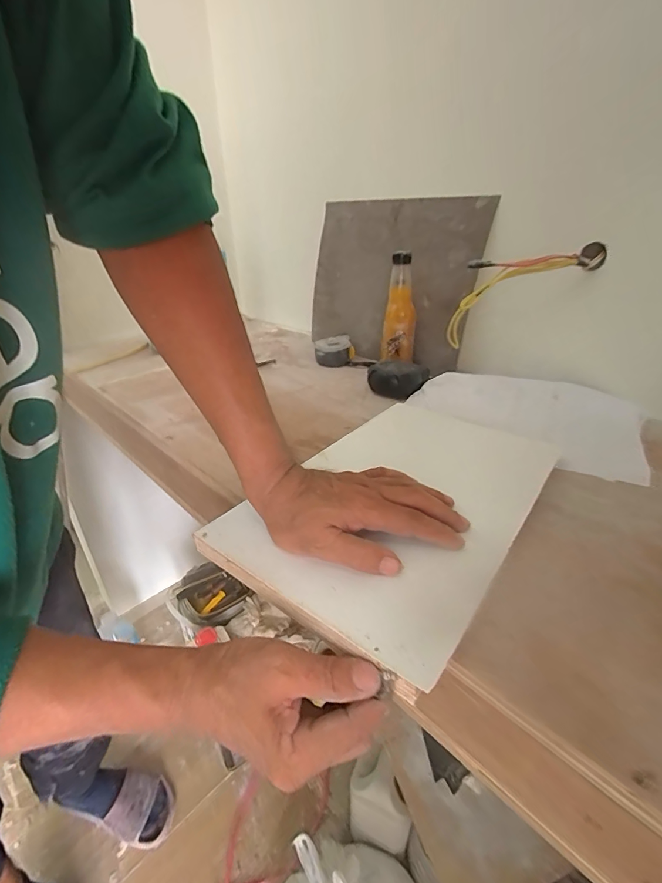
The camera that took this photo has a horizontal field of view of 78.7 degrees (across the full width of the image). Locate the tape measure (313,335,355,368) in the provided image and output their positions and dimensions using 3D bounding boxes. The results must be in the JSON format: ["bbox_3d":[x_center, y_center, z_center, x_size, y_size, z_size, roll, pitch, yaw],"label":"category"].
[{"bbox_3d":[0.006,-0.168,0.770,0.076,0.056,0.061,0,29,2],"label":"tape measure"}]

